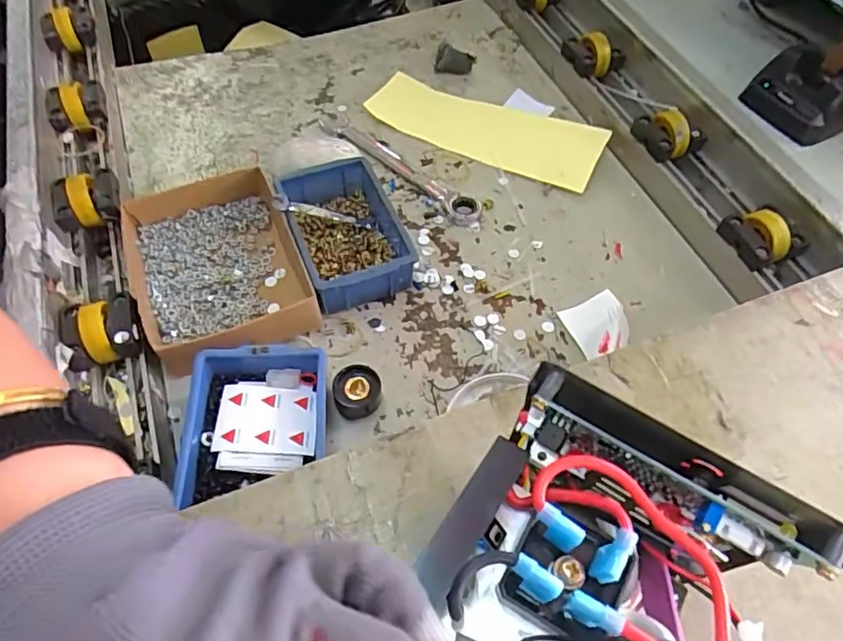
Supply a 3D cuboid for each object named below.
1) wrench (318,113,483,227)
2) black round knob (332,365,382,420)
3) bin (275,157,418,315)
[{"bbox_3d":[-0.025,-0.173,0.613,0.227,0.009,0.031,38,65,21],"label":"wrench"},{"bbox_3d":[-0.051,0.059,0.451,0.036,0.034,0.036,0,58,0],"label":"black round knob"},{"bbox_3d":[-0.068,-0.082,0.523,0.101,0.055,0.144,-20,60,-13],"label":"bin"}]

